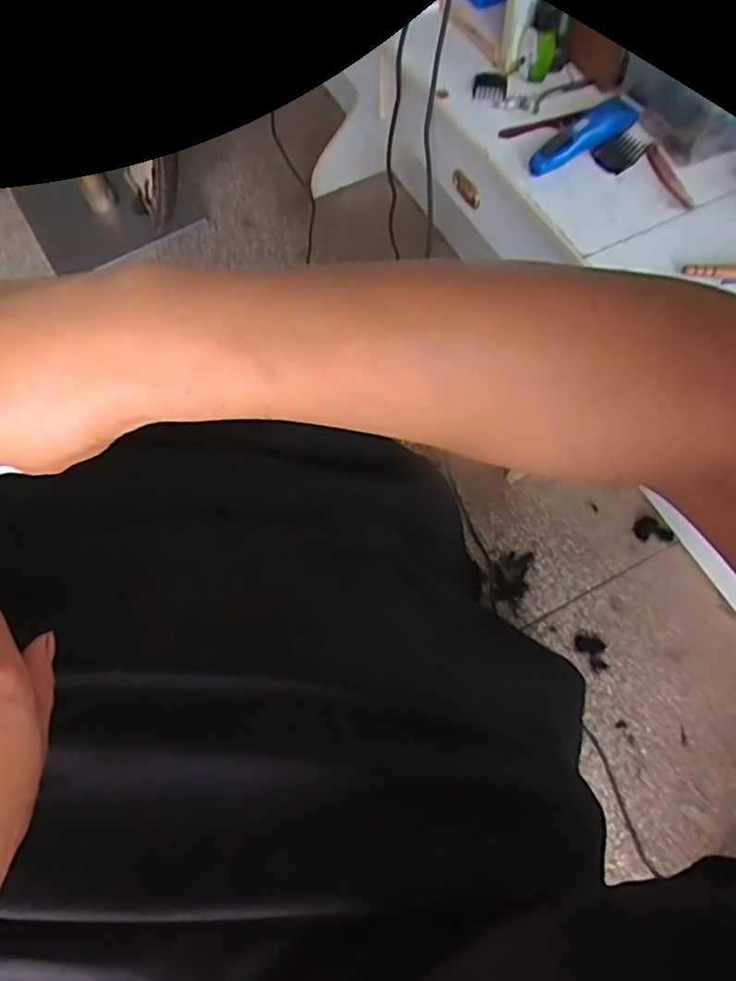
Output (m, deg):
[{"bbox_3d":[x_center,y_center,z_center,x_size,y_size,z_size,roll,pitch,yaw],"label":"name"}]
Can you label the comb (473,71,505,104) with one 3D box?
[{"bbox_3d":[0.176,-0.584,0.859,0.047,0.020,0.034,11,67,5],"label":"comb"}]

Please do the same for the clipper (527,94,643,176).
[{"bbox_3d":[0.286,-0.476,0.782,0.167,0.051,0.043,-31,70,-12],"label":"clipper"}]

